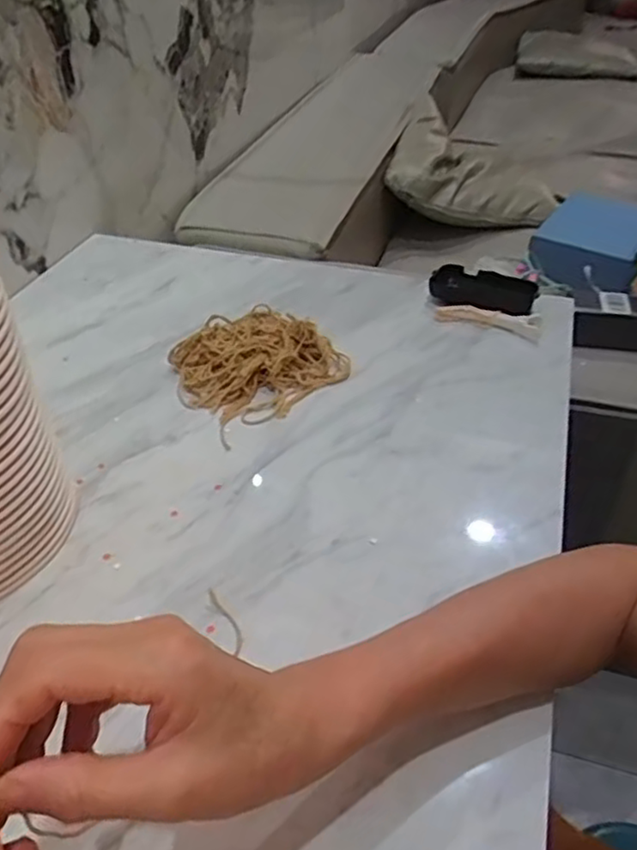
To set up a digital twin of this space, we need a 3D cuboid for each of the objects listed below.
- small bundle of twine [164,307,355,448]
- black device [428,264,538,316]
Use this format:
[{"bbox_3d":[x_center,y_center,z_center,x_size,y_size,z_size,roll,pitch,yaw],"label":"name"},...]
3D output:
[{"bbox_3d":[-0.060,-0.064,0.641,0.156,0.035,0.134,-31,49,-30],"label":"small bundle of twine"},{"bbox_3d":[0.176,-0.143,0.725,0.108,0.029,0.053,18,44,20],"label":"black device"}]

